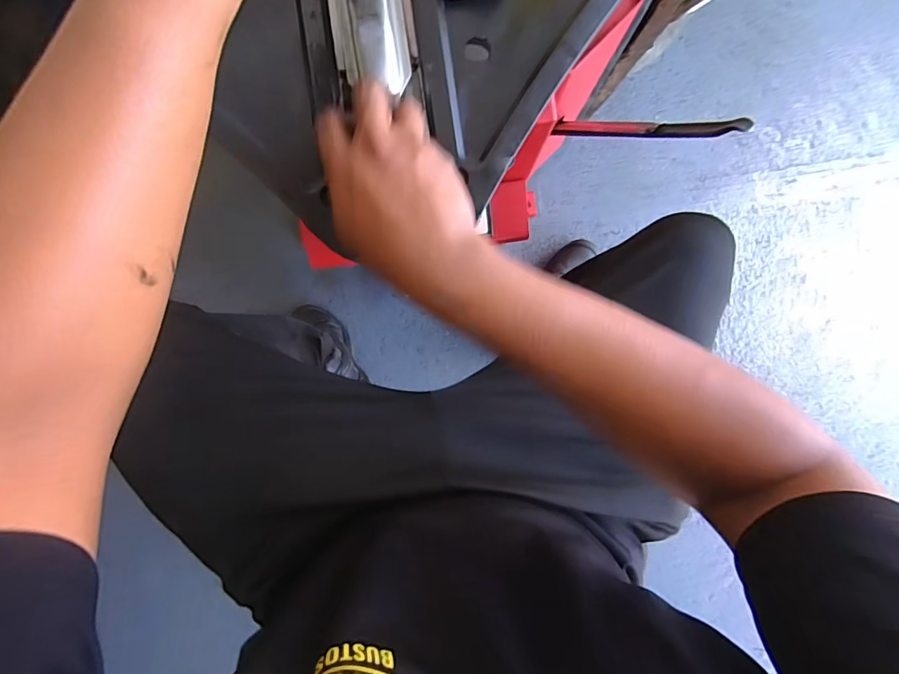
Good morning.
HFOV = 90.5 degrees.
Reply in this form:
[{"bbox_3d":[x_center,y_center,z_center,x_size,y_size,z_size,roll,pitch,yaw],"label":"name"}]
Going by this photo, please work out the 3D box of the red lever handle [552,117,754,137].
[{"bbox_3d":[0.237,-0.272,0.582,0.020,0.314,0.013,-42,125,-4],"label":"red lever handle"}]

